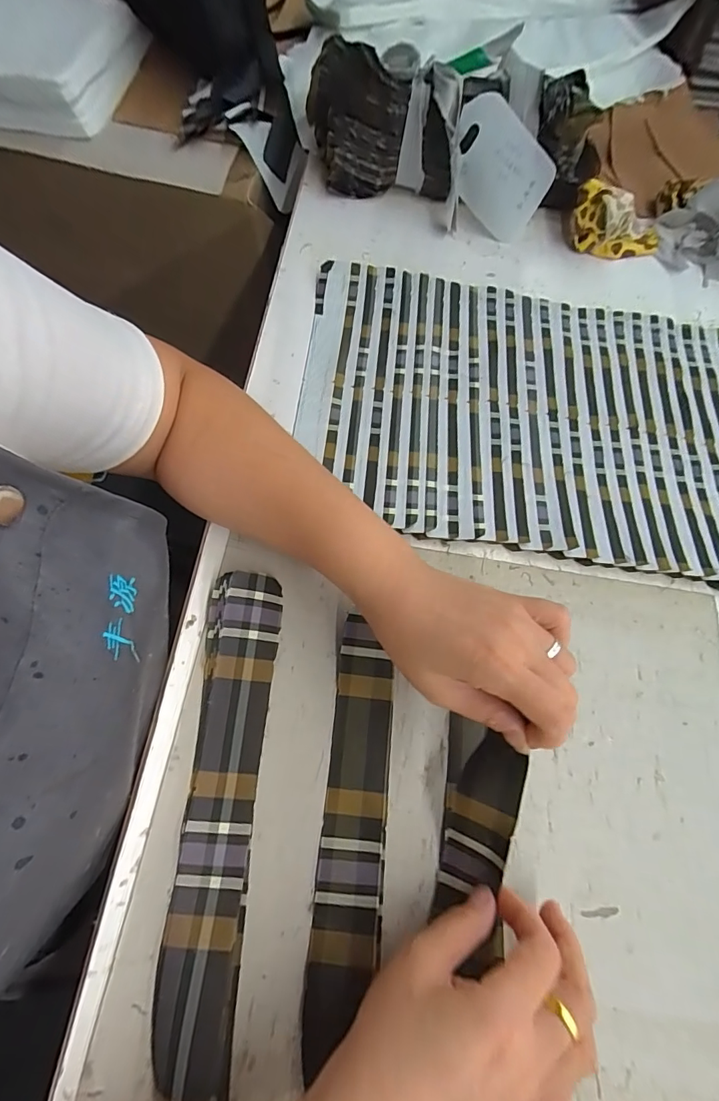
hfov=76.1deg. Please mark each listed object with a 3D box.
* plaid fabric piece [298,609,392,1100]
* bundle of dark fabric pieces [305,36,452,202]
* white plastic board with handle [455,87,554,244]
[{"bbox_3d":[-0.002,0.155,0.271,0.037,0.011,0.221,6,69,-1],"label":"plaid fabric piece"},{"bbox_3d":[0.020,-0.414,0.445,0.137,0.085,0.105,-1,69,-3],"label":"bundle of dark fabric pieces"},{"bbox_3d":[0.129,-0.355,0.429,0.104,0.071,0.016,31,48,-16],"label":"white plastic board with handle"}]

